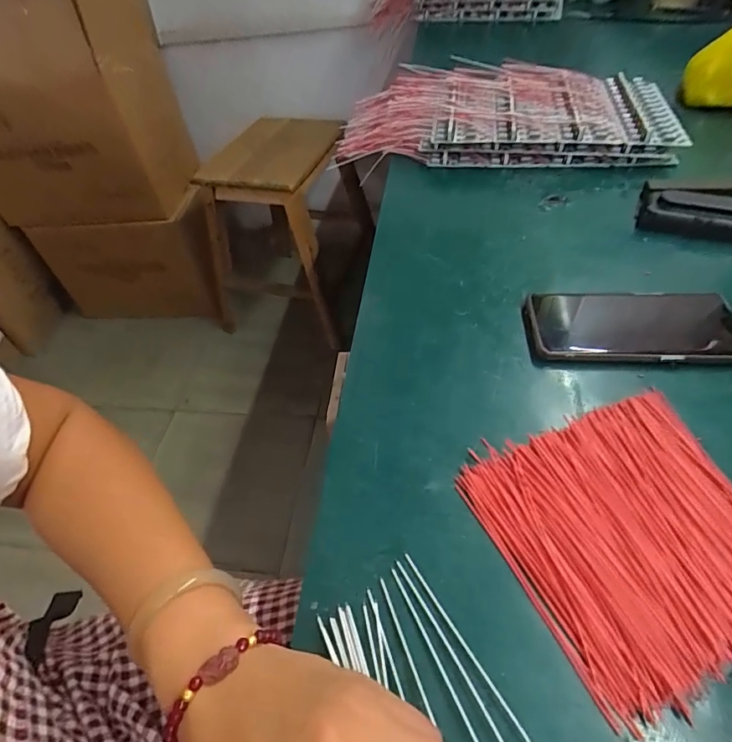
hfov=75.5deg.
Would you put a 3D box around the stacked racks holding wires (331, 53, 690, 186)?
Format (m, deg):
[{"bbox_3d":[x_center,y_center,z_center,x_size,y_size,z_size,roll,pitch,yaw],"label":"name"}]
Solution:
[{"bbox_3d":[0.169,-0.343,0.646,0.431,0.069,0.225,-1,49,6],"label":"stacked racks holding wires"}]

